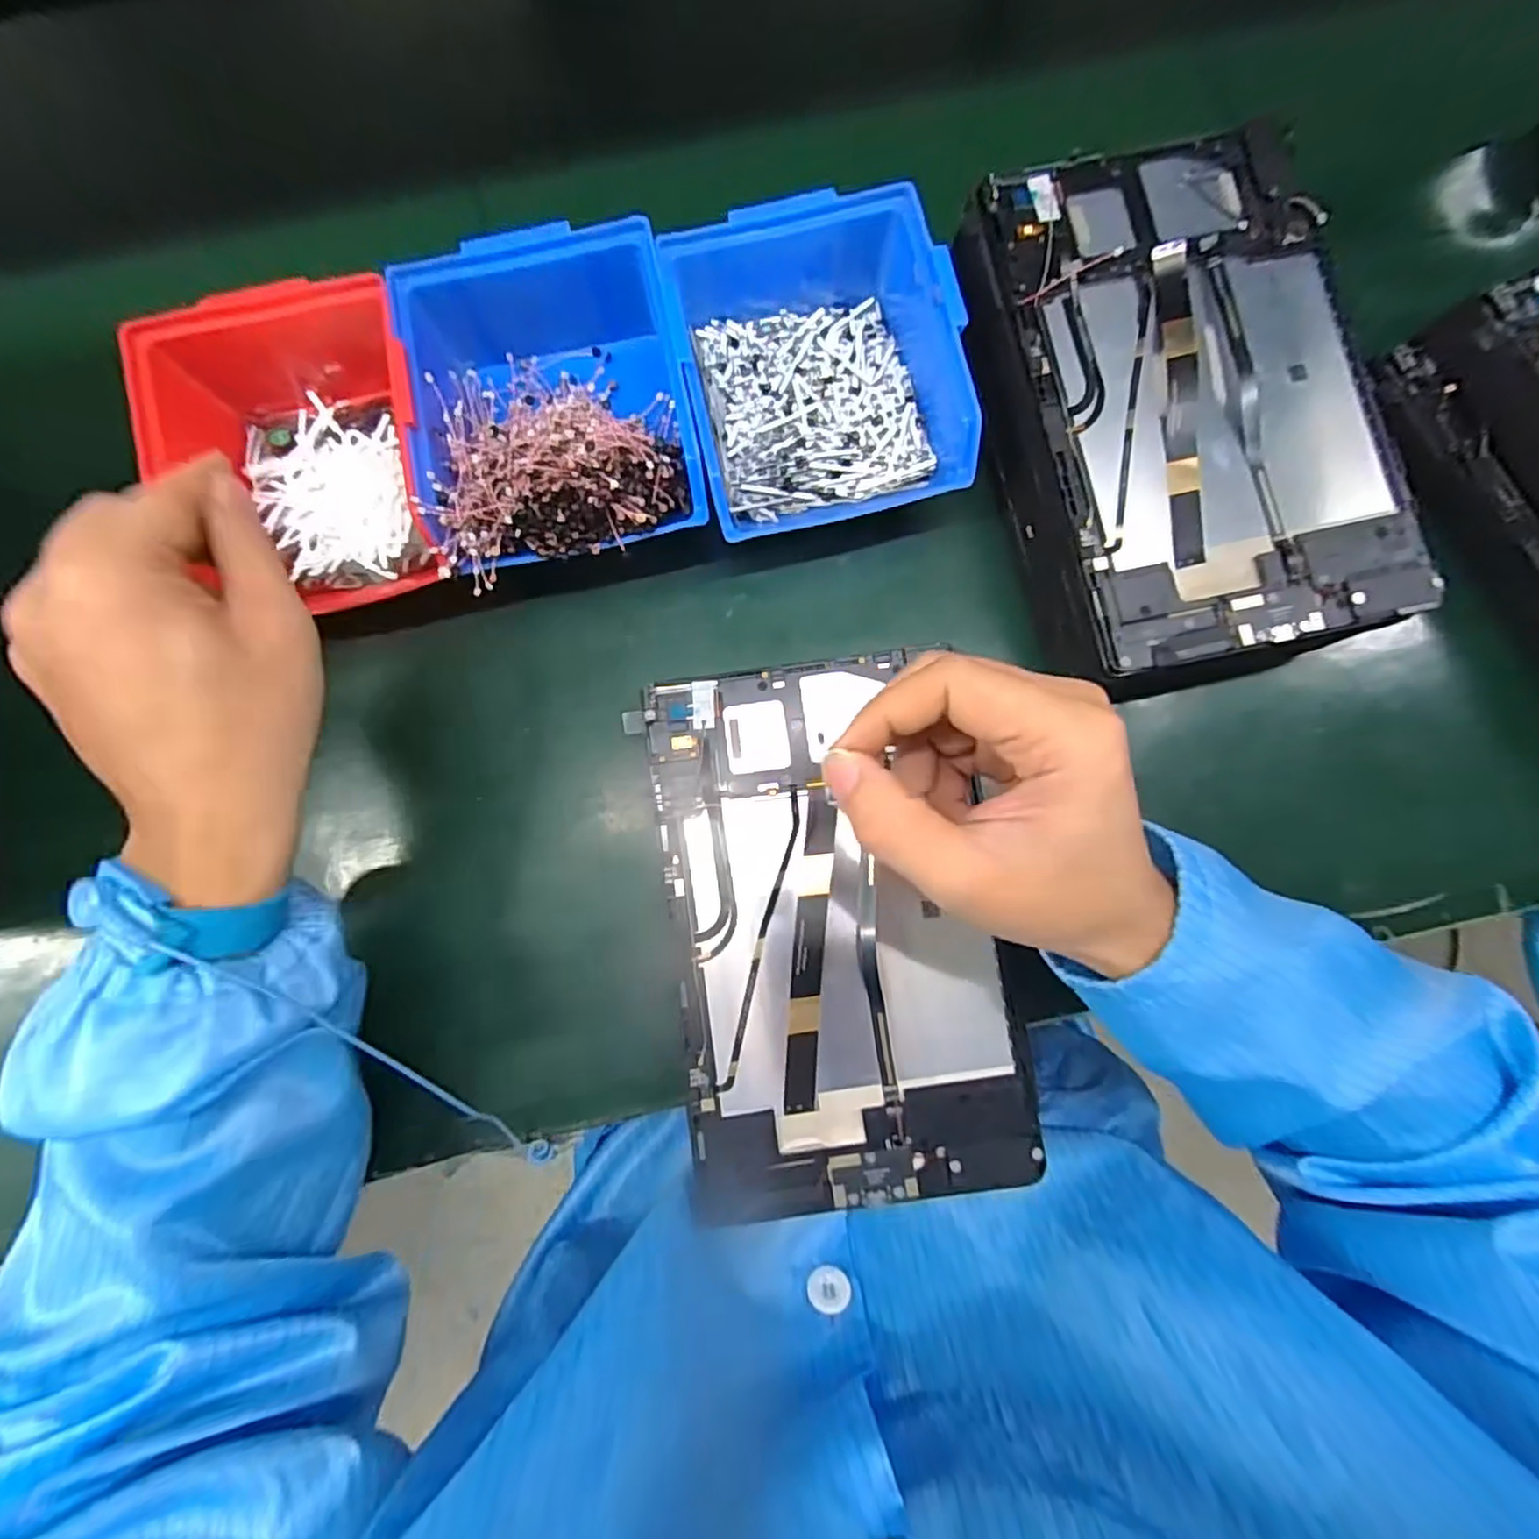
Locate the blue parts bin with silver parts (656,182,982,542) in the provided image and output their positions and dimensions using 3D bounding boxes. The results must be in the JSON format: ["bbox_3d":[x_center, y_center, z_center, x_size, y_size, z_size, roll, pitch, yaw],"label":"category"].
[{"bbox_3d":[0.022,-0.200,0.335,0.124,0.059,0.160,-12,84,1],"label":"blue parts bin with silver parts"}]

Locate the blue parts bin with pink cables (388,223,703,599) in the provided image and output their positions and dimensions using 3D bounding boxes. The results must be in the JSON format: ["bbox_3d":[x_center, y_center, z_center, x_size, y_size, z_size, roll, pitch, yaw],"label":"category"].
[{"bbox_3d":[-0.101,-0.179,0.332,0.124,0.058,0.172,-11,84,1],"label":"blue parts bin with pink cables"}]

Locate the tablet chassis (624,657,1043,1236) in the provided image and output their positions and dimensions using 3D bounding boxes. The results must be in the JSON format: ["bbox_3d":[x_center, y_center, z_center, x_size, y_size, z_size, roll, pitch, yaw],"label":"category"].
[{"bbox_3d":[0.027,0.070,0.314,0.146,0.013,0.239,-10,85,0],"label":"tablet chassis"}]

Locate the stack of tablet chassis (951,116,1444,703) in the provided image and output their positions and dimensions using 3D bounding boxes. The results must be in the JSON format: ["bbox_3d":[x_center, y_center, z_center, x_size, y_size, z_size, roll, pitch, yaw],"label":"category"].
[{"bbox_3d":[0.192,-0.169,0.330,0.163,0.060,0.248,-15,82,-2],"label":"stack of tablet chassis"}]

